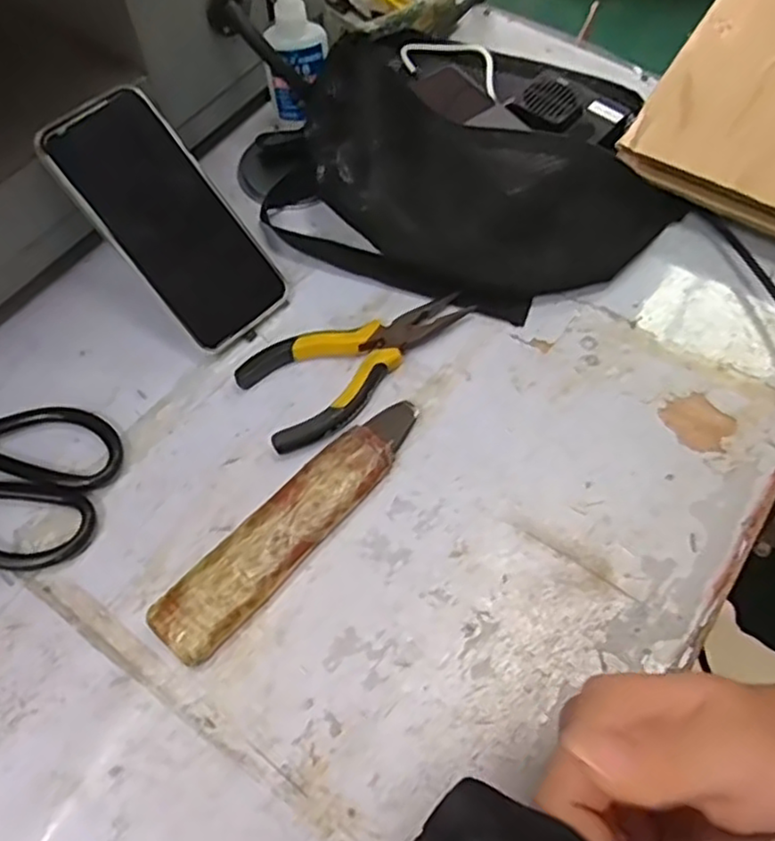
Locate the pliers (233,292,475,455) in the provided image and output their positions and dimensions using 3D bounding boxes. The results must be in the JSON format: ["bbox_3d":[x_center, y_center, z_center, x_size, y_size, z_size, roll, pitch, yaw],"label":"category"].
[{"bbox_3d":[-0.014,-0.040,0.446,0.150,0.016,0.069,-28,64,-14],"label":"pliers"}]

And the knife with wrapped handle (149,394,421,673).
[{"bbox_3d":[-0.050,0.056,0.399,0.039,0.019,0.185,38,68,19],"label":"knife with wrapped handle"}]

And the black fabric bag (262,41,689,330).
[{"bbox_3d":[0.054,-0.165,0.478,0.282,0.082,0.153,16,62,10],"label":"black fabric bag"}]

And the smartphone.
[{"bbox_3d":[-0.136,-0.126,0.445,0.076,0.010,0.161,-43,105,-20],"label":"smartphone"}]

